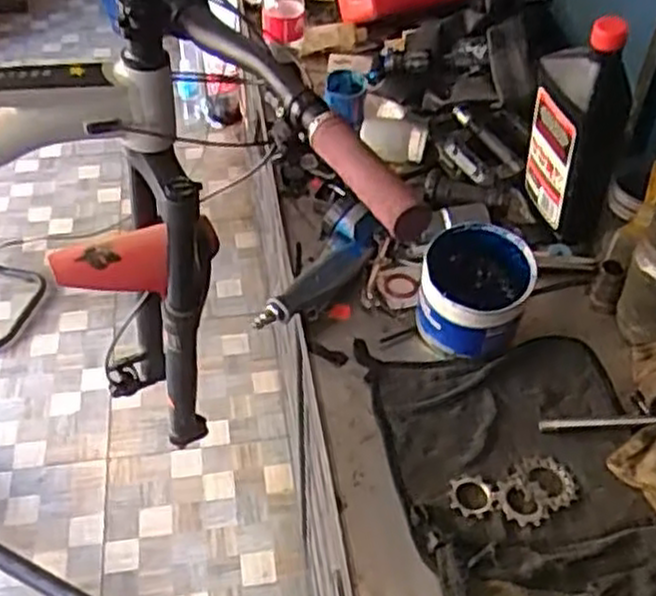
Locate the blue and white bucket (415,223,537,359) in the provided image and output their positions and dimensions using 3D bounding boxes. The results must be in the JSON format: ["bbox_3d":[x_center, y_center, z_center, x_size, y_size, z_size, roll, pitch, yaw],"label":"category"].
[{"bbox_3d":[0.135,0.001,0.737,0.100,0.098,0.100,21,47,18],"label":"blue and white bucket"}]

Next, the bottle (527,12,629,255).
[{"bbox_3d":[0.250,-0.172,0.789,0.054,0.243,0.112,-13,46,-15],"label":"bottle"}]

